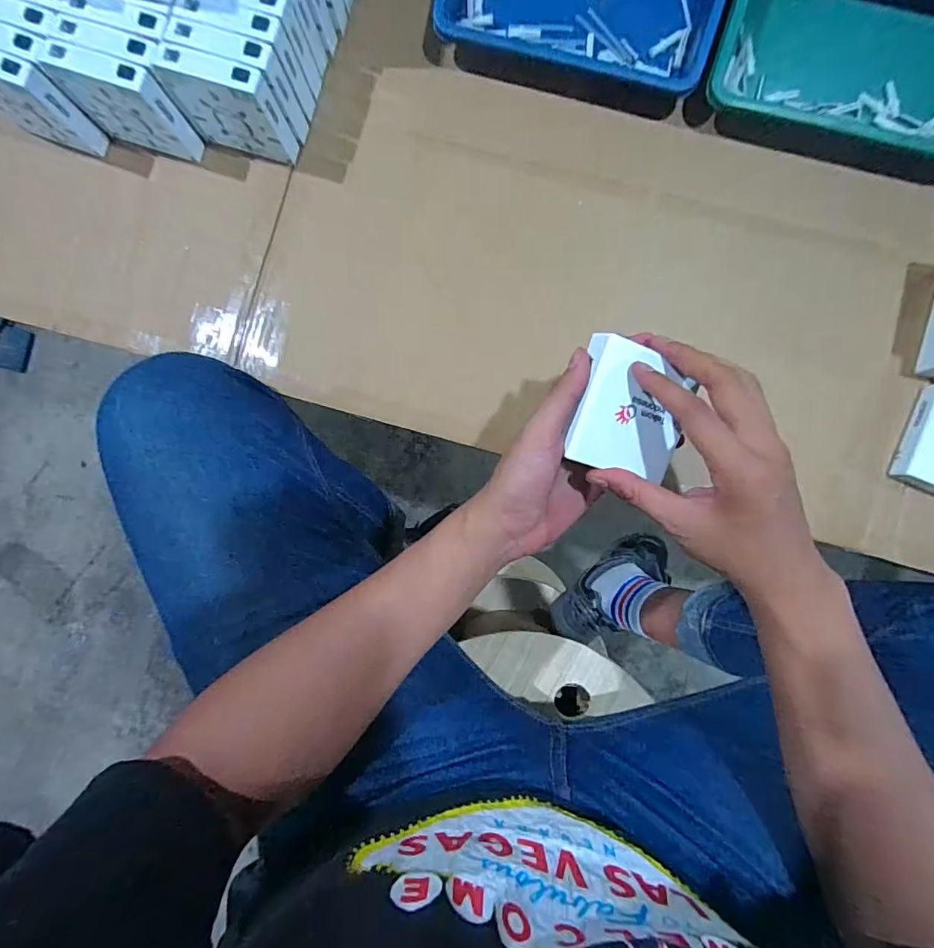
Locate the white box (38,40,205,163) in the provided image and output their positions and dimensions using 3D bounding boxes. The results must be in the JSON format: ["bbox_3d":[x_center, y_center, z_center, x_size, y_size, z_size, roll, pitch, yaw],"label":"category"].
[{"bbox_3d":[-0.292,-0.318,0.429,0.085,0.086,0.024,17,90,2],"label":"white box"}]

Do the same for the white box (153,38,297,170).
[{"bbox_3d":[-0.202,-0.314,0.426,0.087,0.086,0.028,19,90,2],"label":"white box"}]

